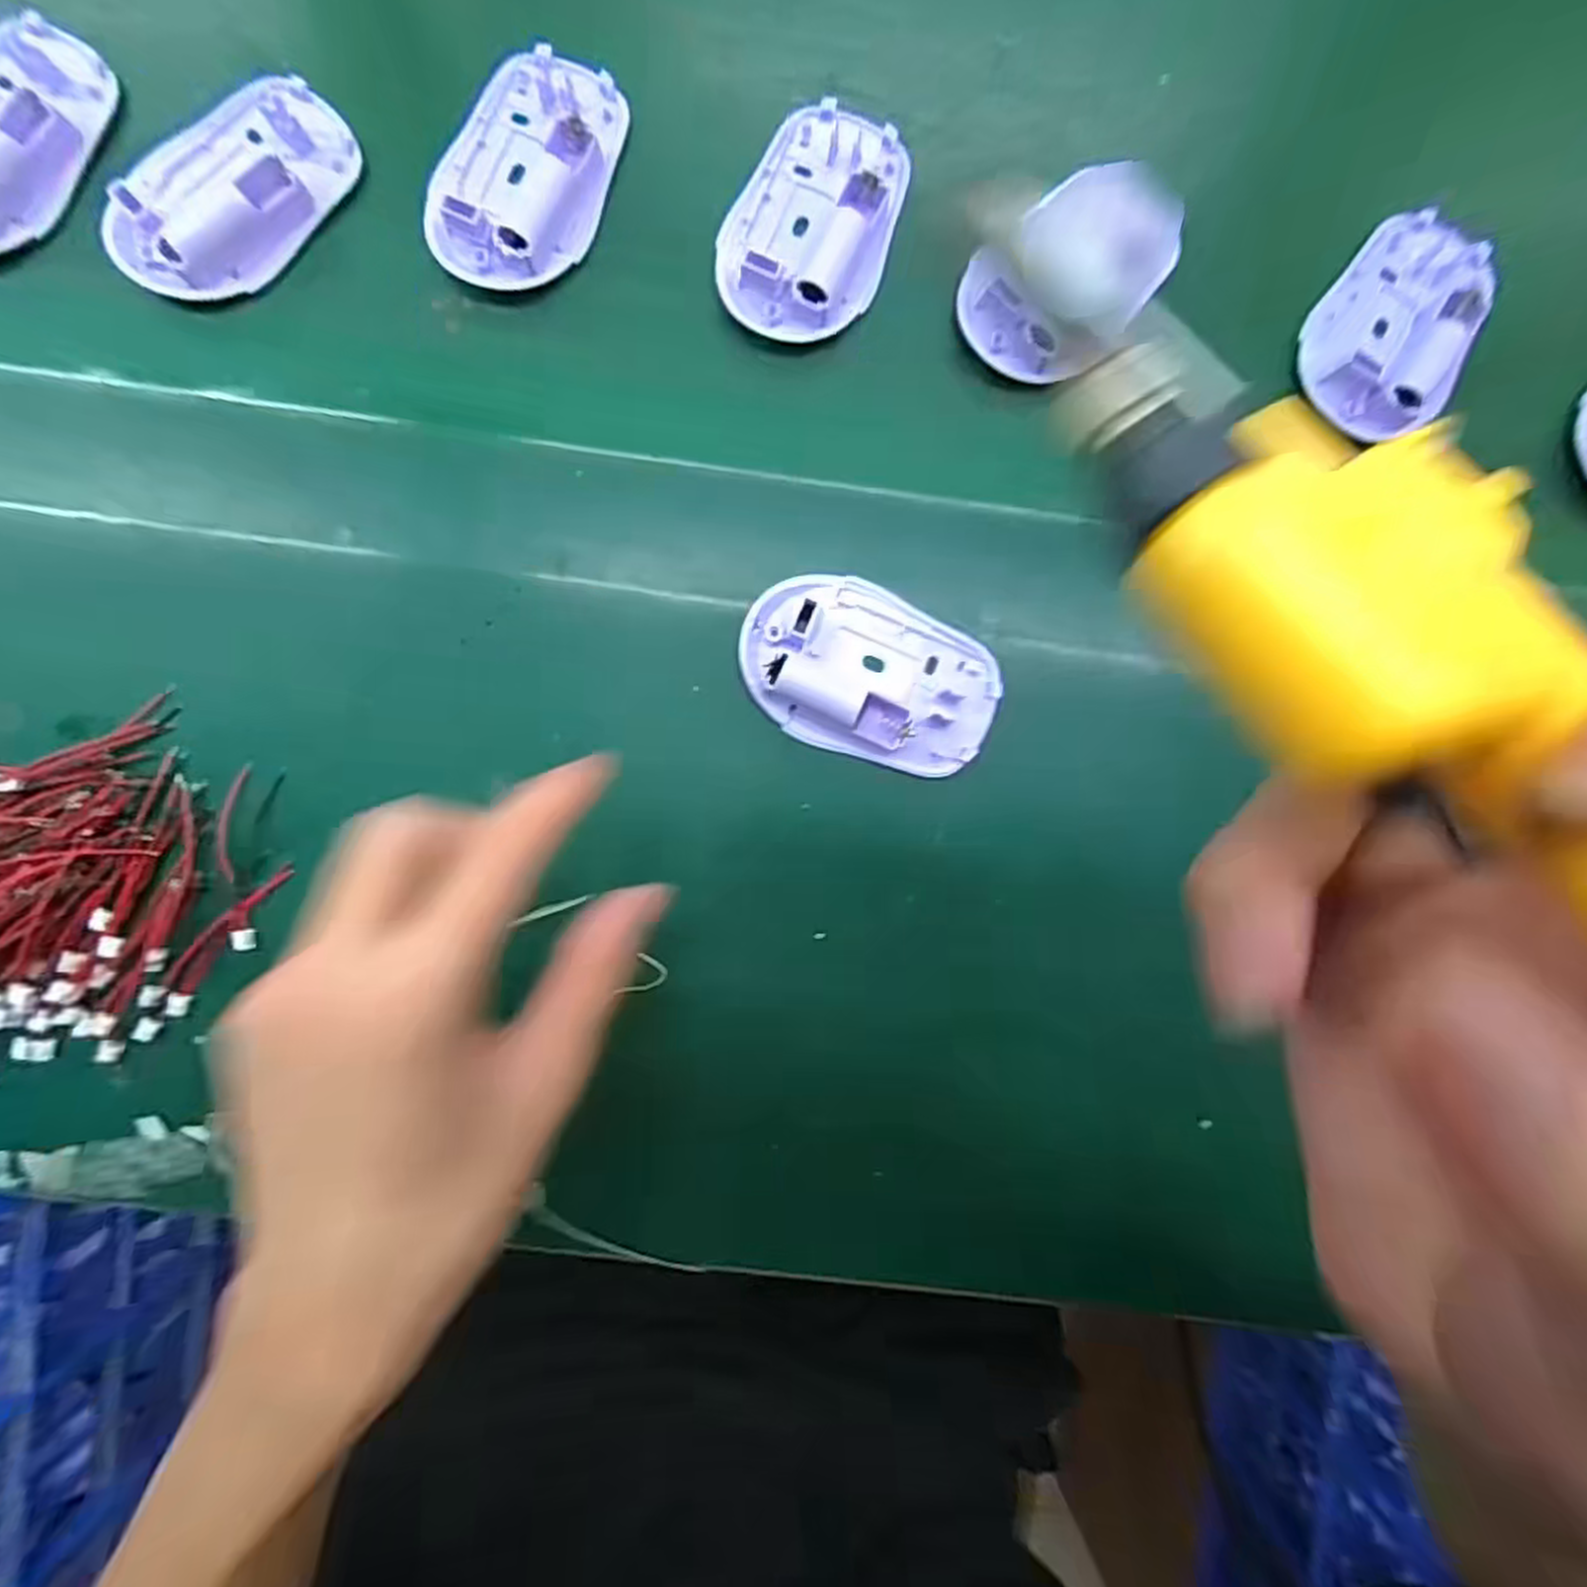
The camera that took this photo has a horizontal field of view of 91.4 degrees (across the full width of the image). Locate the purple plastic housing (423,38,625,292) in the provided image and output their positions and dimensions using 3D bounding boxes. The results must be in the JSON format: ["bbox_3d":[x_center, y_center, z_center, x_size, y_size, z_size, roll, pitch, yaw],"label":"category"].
[{"bbox_3d":[-0.102,-0.237,0.294,0.059,0.018,0.089,21,88,-1],"label":"purple plastic housing"}]

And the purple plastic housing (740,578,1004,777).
[{"bbox_3d":[0.028,-0.044,0.292,0.095,0.014,0.060,21,88,-1],"label":"purple plastic housing"}]

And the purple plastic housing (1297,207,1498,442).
[{"bbox_3d":[0.241,-0.186,0.307,0.056,0.017,0.089,30,88,-1],"label":"purple plastic housing"}]

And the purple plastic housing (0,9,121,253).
[{"bbox_3d":[-0.295,-0.243,0.286,0.047,0.019,0.094,27,88,-1],"label":"purple plastic housing"}]

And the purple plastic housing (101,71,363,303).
[{"bbox_3d":[-0.213,-0.229,0.290,0.062,0.017,0.094,36,88,-1],"label":"purple plastic housing"}]

